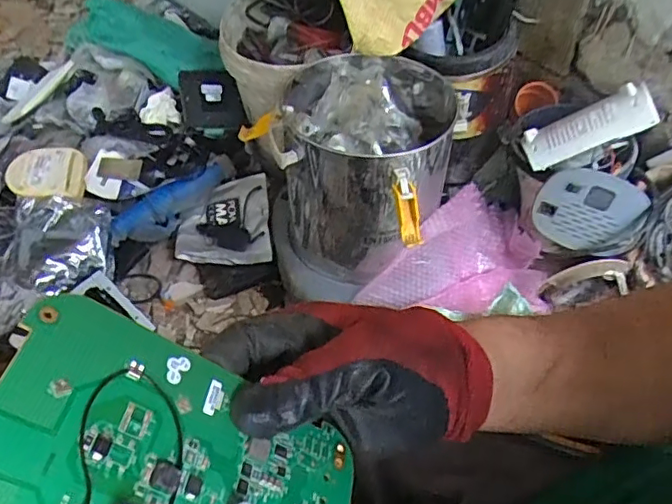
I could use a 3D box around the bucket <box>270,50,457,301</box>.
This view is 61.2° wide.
[{"bbox_3d":[0.031,-0.134,1.028,0.318,0.304,0.344,10,49,10],"label":"bucket"}]

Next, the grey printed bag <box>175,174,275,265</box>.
[{"bbox_3d":[-0.231,-0.060,1.164,0.192,0.025,0.185,-7,70,6],"label":"grey printed bag"}]

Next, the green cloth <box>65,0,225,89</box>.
[{"bbox_3d":[-0.452,-0.522,1.336,0.486,0.121,0.180,23,53,20],"label":"green cloth"}]

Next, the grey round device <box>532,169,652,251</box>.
[{"bbox_3d":[0.453,-0.077,1.037,0.166,0.149,0.025,27,21,3],"label":"grey round device"}]

